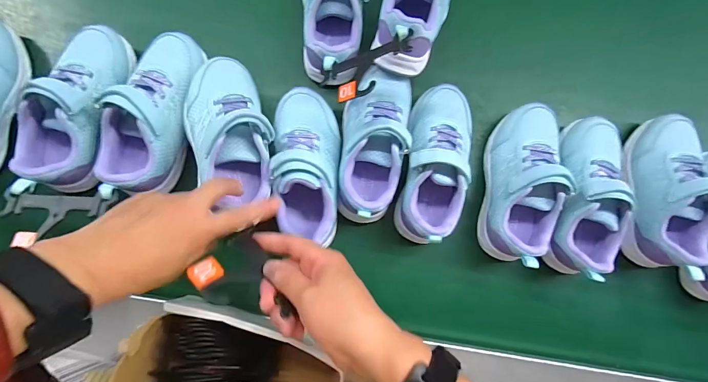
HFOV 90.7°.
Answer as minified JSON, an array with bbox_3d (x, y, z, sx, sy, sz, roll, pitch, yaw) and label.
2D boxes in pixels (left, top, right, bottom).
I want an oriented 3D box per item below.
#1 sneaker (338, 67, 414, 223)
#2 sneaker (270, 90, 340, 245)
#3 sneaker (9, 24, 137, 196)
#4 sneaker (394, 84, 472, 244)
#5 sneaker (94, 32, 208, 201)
[{"bbox_3d":[0.026,-0.054,0.395,0.063,0.082,0.173,10,83,-5],"label":"sneaker"},{"bbox_3d":[-0.051,-0.030,0.383,0.069,0.076,0.171,2,84,-6],"label":"sneaker"},{"bbox_3d":[-0.300,-0.092,0.374,0.073,0.079,0.194,23,82,-3],"label":"sneaker"},{"bbox_3d":[0.095,-0.033,0.392,0.069,0.070,0.179,13,83,-5],"label":"sneaker"},{"bbox_3d":[-0.218,-0.085,0.377,0.076,0.068,0.192,18,82,-4],"label":"sneaker"}]

